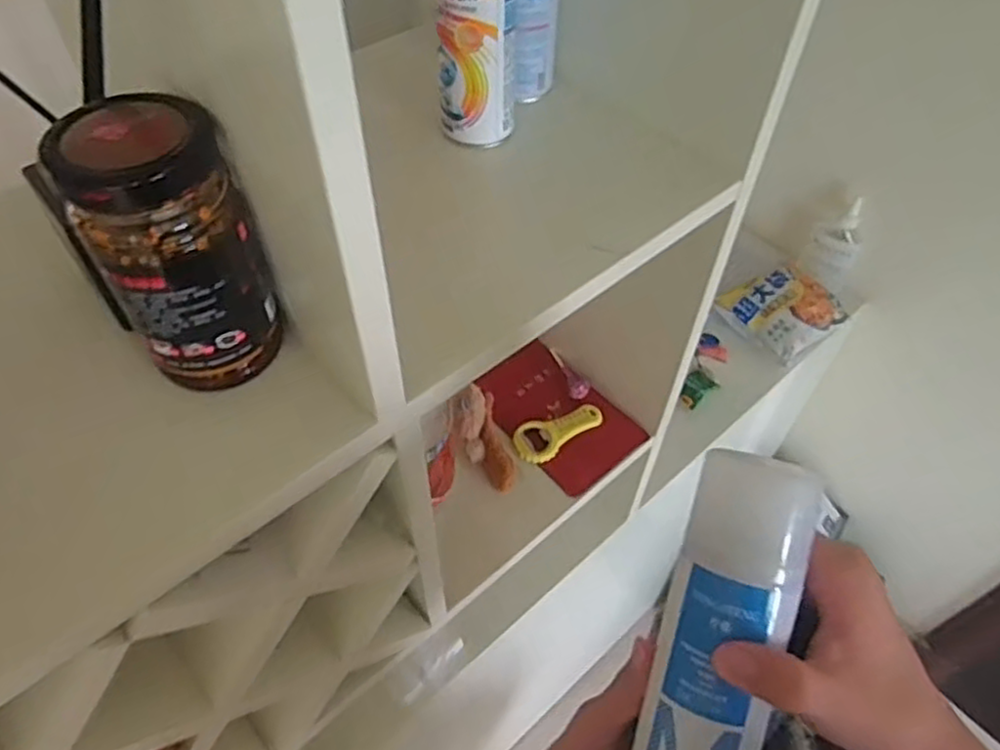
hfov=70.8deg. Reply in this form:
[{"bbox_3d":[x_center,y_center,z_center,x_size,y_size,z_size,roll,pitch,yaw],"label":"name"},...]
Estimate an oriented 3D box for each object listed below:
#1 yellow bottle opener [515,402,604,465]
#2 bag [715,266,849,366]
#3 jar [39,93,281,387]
[{"bbox_3d":[0.061,0.057,0.728,0.098,0.007,0.045,-26,57,-20],"label":"yellow bottle opener"},{"bbox_3d":[0.429,-0.101,1.076,0.146,0.056,0.146,-32,60,-23],"label":"bag"},{"bbox_3d":[-0.145,-0.054,0.324,0.064,0.127,0.060,-25,57,-19],"label":"jar"}]

